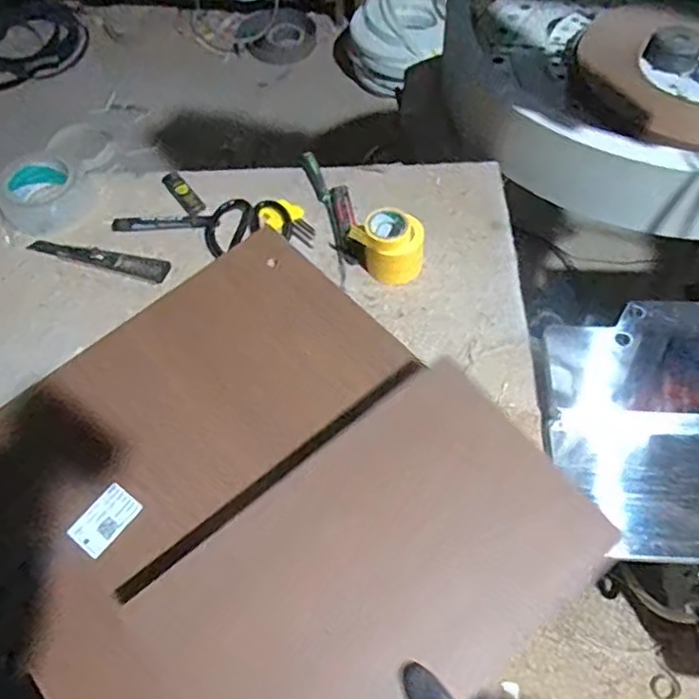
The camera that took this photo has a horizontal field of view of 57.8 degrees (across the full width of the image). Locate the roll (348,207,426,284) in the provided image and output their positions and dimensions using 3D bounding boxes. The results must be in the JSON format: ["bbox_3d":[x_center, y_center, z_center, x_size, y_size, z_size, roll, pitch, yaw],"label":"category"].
[{"bbox_3d":[0.047,-0.118,0.727,0.066,0.068,0.070,-1,59,1],"label":"roll"}]

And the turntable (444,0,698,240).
[{"bbox_3d":[0.426,-0.405,0.881,0.572,0.109,0.571,-1,59,1],"label":"turntable"}]

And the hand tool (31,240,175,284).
[{"bbox_3d":[-0.312,-0.115,0.778,0.191,0.019,0.028,11,60,8],"label":"hand tool"}]

